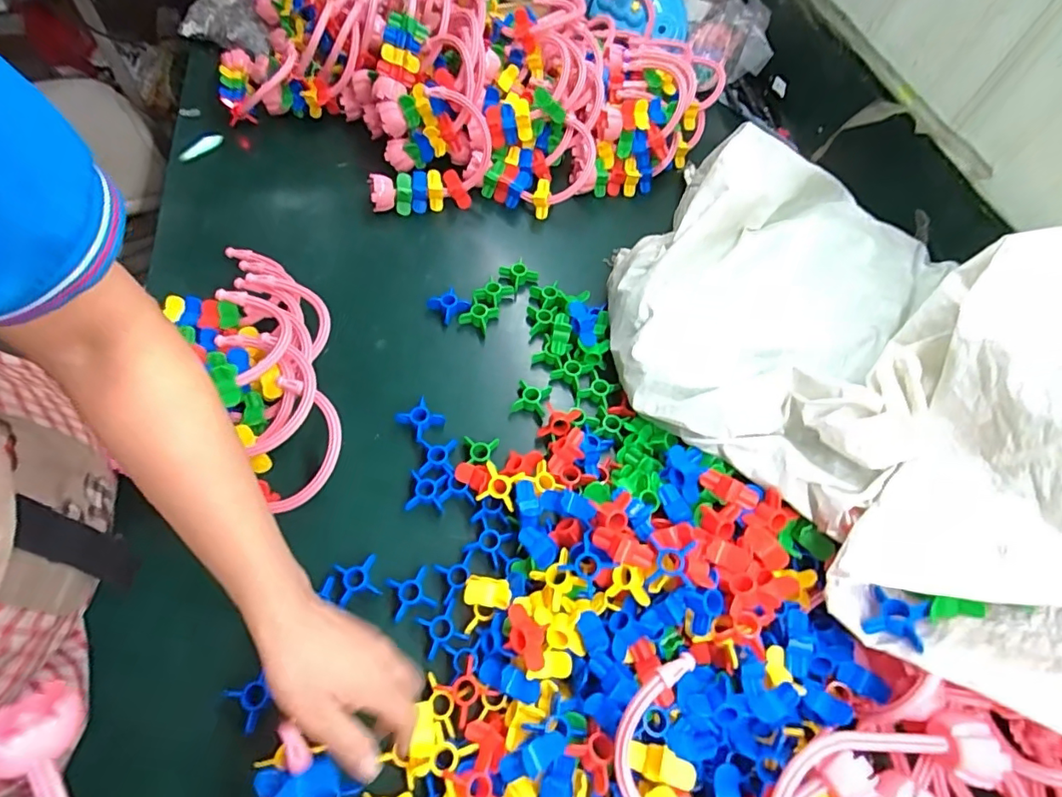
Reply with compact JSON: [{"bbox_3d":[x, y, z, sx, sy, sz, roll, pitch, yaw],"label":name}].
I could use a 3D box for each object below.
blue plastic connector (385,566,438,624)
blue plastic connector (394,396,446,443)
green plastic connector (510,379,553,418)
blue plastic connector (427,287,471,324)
[{"bbox_3d":[-0.117,0.190,0.515,0.041,0.012,0.040,-17,62,-10],"label":"blue plastic connector"},{"bbox_3d":[-0.129,0.023,0.612,0.046,0.022,0.041,40,68,20],"label":"blue plastic connector"},{"bbox_3d":[0.000,0.000,0.636,0.042,0.027,0.035,13,61,7],"label":"green plastic connector"},{"bbox_3d":[-0.109,-0.123,0.691,0.038,0.016,0.045,-38,67,-19],"label":"blue plastic connector"}]

